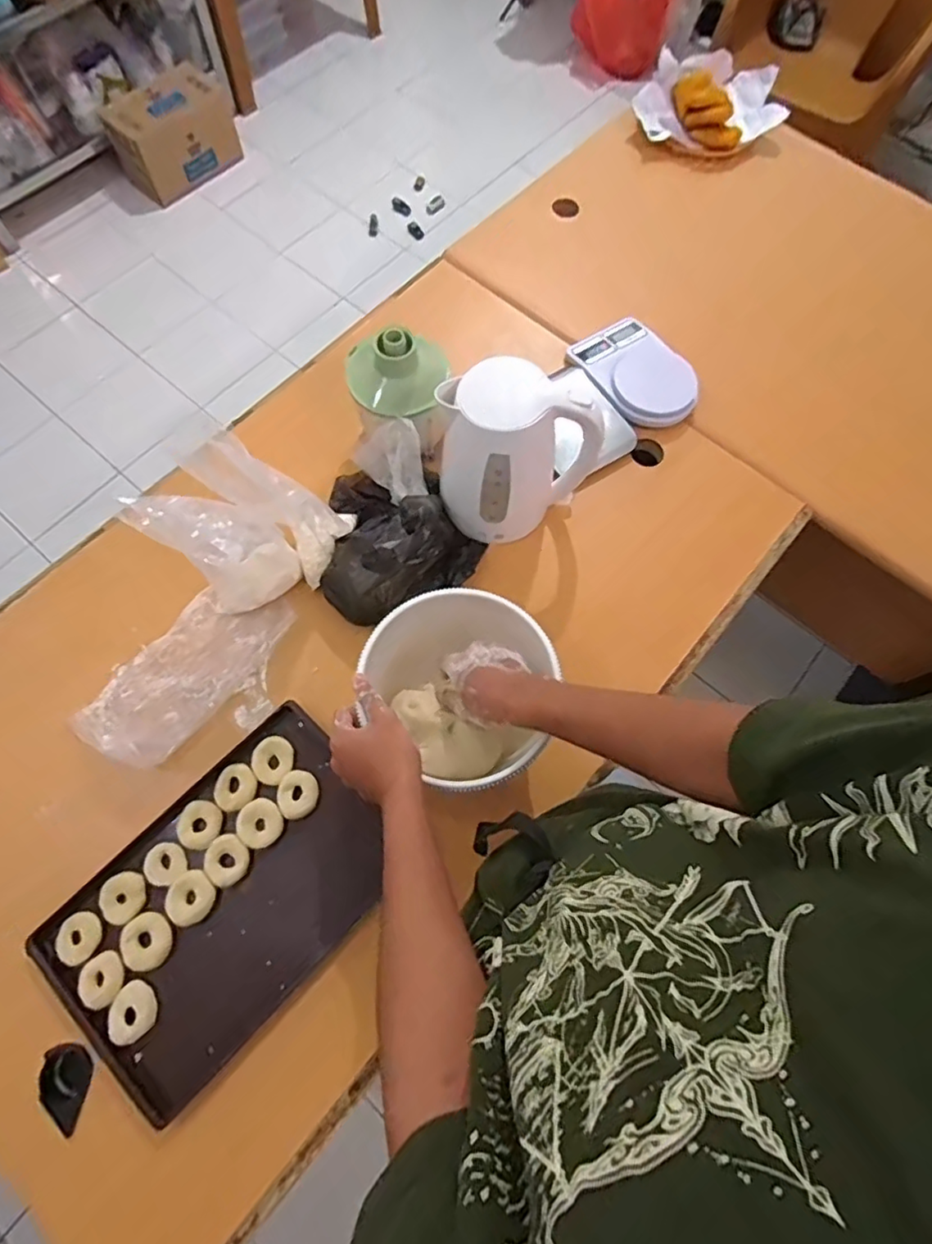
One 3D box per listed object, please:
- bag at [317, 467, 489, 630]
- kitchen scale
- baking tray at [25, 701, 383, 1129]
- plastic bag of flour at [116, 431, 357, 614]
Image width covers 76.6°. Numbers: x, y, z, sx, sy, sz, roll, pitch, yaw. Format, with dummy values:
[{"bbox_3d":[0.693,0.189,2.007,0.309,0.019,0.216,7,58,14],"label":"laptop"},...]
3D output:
[{"bbox_3d":[-0.106,-0.124,0.789,0.217,0.088,0.210,-26,73,-11],"label":"bag"},{"bbox_3d":[0.268,-0.386,0.912,0.131,0.028,0.206,-31,74,-12],"label":"kitchen scale"},{"bbox_3d":[-0.266,0.309,0.681,0.248,0.033,0.376,42,74,12],"label":"baking tray"},{"bbox_3d":[-0.277,-0.076,0.687,0.117,0.224,0.093,0,70,-2],"label":"plastic bag of flour"}]

